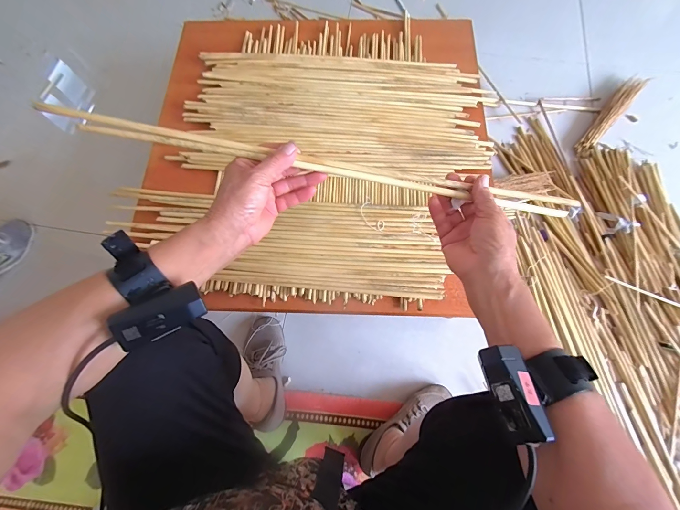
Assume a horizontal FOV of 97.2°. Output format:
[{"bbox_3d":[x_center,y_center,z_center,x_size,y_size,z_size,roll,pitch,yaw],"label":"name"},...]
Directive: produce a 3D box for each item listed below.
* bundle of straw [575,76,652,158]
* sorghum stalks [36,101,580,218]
[{"bbox_3d":[0.756,-0.391,0.842,0.051,0.049,0.301,39,79,11],"label":"bundle of straw"},{"bbox_3d":[-0.016,-0.110,0.356,0.601,0.029,0.032,9,75,-6],"label":"sorghum stalks"}]

